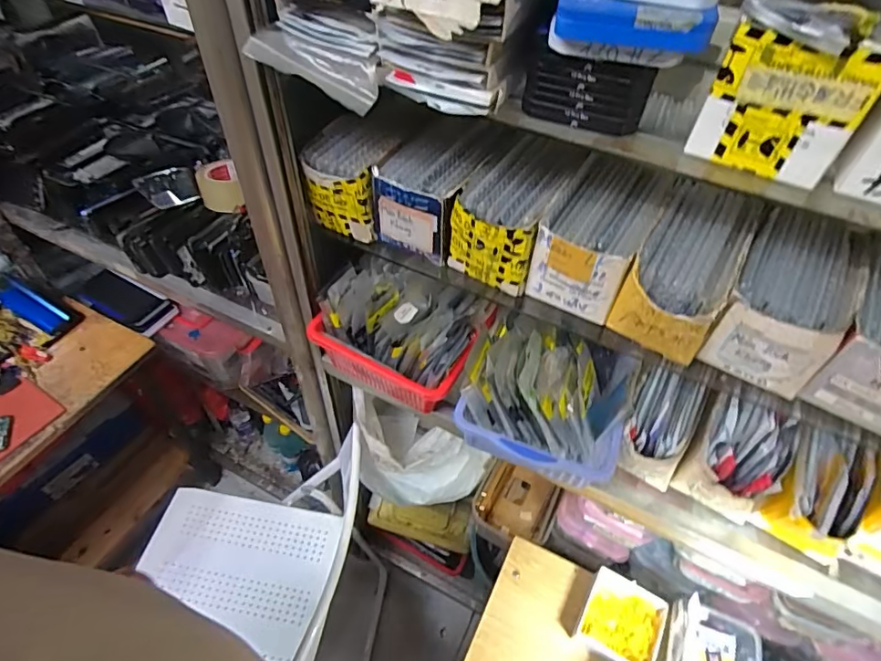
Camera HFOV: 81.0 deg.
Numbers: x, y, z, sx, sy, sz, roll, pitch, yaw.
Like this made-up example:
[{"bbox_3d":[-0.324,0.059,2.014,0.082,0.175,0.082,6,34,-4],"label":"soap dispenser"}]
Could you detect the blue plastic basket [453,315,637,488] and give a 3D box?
[{"bbox_3d":[0.135,0.080,0.666,0.197,0.108,0.199,15,50,11],"label":"blue plastic basket"}]

